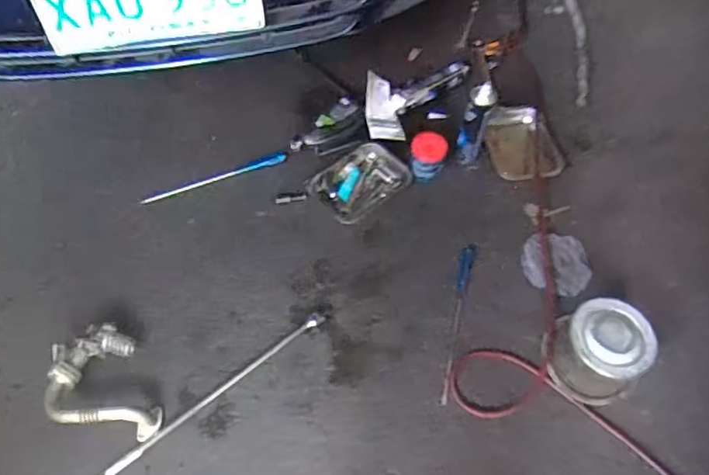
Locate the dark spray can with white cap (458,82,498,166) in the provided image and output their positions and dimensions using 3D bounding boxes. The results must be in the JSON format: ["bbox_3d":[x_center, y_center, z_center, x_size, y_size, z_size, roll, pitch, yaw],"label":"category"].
[{"bbox_3d":[0.310,-0.292,1.510,0.060,0.248,0.056,0,62,0],"label":"dark spray can with white cap"}]

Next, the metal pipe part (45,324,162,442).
[{"bbox_3d":[-0.542,0.322,1.236,0.190,0.097,0.274,-25,65,-13],"label":"metal pipe part"}]

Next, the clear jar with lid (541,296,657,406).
[{"bbox_3d":[0.515,0.245,1.246,0.180,0.169,0.184,0,62,0],"label":"clear jar with lid"}]

